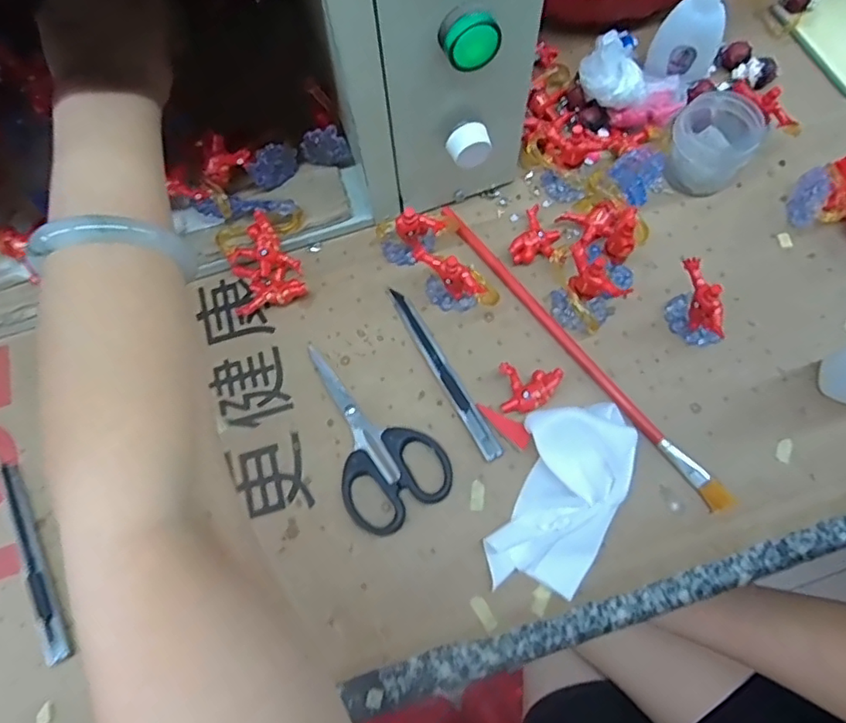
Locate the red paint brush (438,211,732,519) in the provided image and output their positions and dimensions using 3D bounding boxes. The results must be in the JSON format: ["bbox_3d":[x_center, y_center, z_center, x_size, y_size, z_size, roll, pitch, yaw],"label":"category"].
[{"bbox_3d":[0.096,-0.011,0.373,0.012,0.008,0.257,-36,71,-11],"label":"red paint brush"}]

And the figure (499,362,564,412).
[{"bbox_3d":[0.065,0.018,0.359,0.037,0.015,0.028,11,69,7],"label":"figure"}]

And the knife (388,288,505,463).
[{"bbox_3d":[0.012,0.005,0.372,0.012,0.008,0.131,-28,70,-8],"label":"knife"}]

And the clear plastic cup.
[{"bbox_3d":[0.200,-0.153,0.402,0.052,0.043,0.068,32,73,15],"label":"clear plastic cup"}]

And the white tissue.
[{"bbox_3d":[0.079,0.076,0.327,0.059,0.032,0.103,20,71,10],"label":"white tissue"}]

